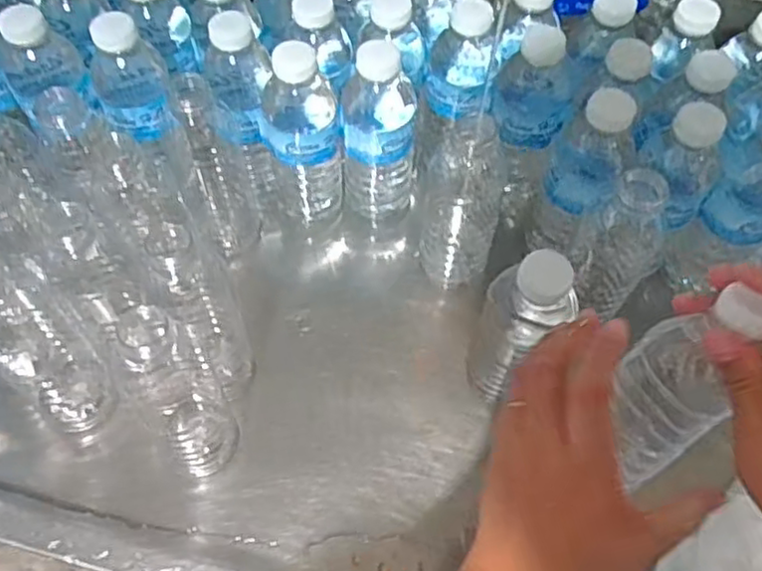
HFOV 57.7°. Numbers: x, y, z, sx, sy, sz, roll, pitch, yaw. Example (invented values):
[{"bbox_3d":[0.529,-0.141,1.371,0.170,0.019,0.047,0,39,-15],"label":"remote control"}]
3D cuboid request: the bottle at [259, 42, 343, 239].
[{"bbox_3d":[-0.062,-0.115,0.561,0.060,0.184,0.053,-4,59,-5],"label":"bottle"}]

